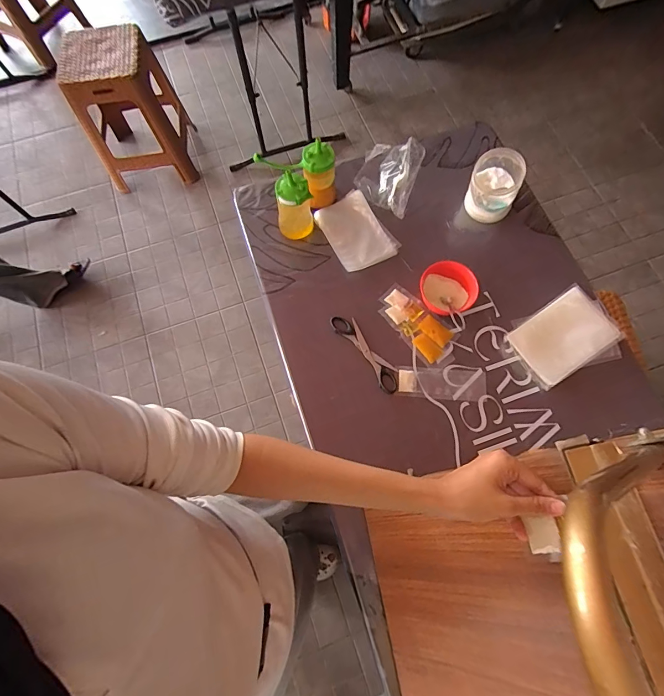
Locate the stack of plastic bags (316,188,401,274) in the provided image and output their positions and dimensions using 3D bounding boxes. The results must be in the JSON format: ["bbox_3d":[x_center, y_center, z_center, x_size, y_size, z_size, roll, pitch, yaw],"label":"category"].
[{"bbox_3d":[0.047,-0.233,0.776,0.114,0.015,0.160,-29,74,-9],"label":"stack of plastic bags"}]

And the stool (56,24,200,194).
[{"bbox_3d":[-0.786,-0.930,1.521,0.333,0.496,0.357,-9,71,-3],"label":"stool"}]

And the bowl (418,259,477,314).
[{"bbox_3d":[0.214,-0.112,0.714,0.096,0.060,0.089,0,71,0],"label":"bowl"}]

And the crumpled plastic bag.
[{"bbox_3d":[0.119,-0.369,0.814,0.115,0.027,0.168,19,72,6],"label":"crumpled plastic bag"}]

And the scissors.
[{"bbox_3d":[0.063,0.006,0.703,0.041,0.008,0.171,-35,75,-11],"label":"scissors"}]

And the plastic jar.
[{"bbox_3d":[0.310,-0.309,0.749,0.088,0.113,0.082,0,71,0],"label":"plastic jar"}]

